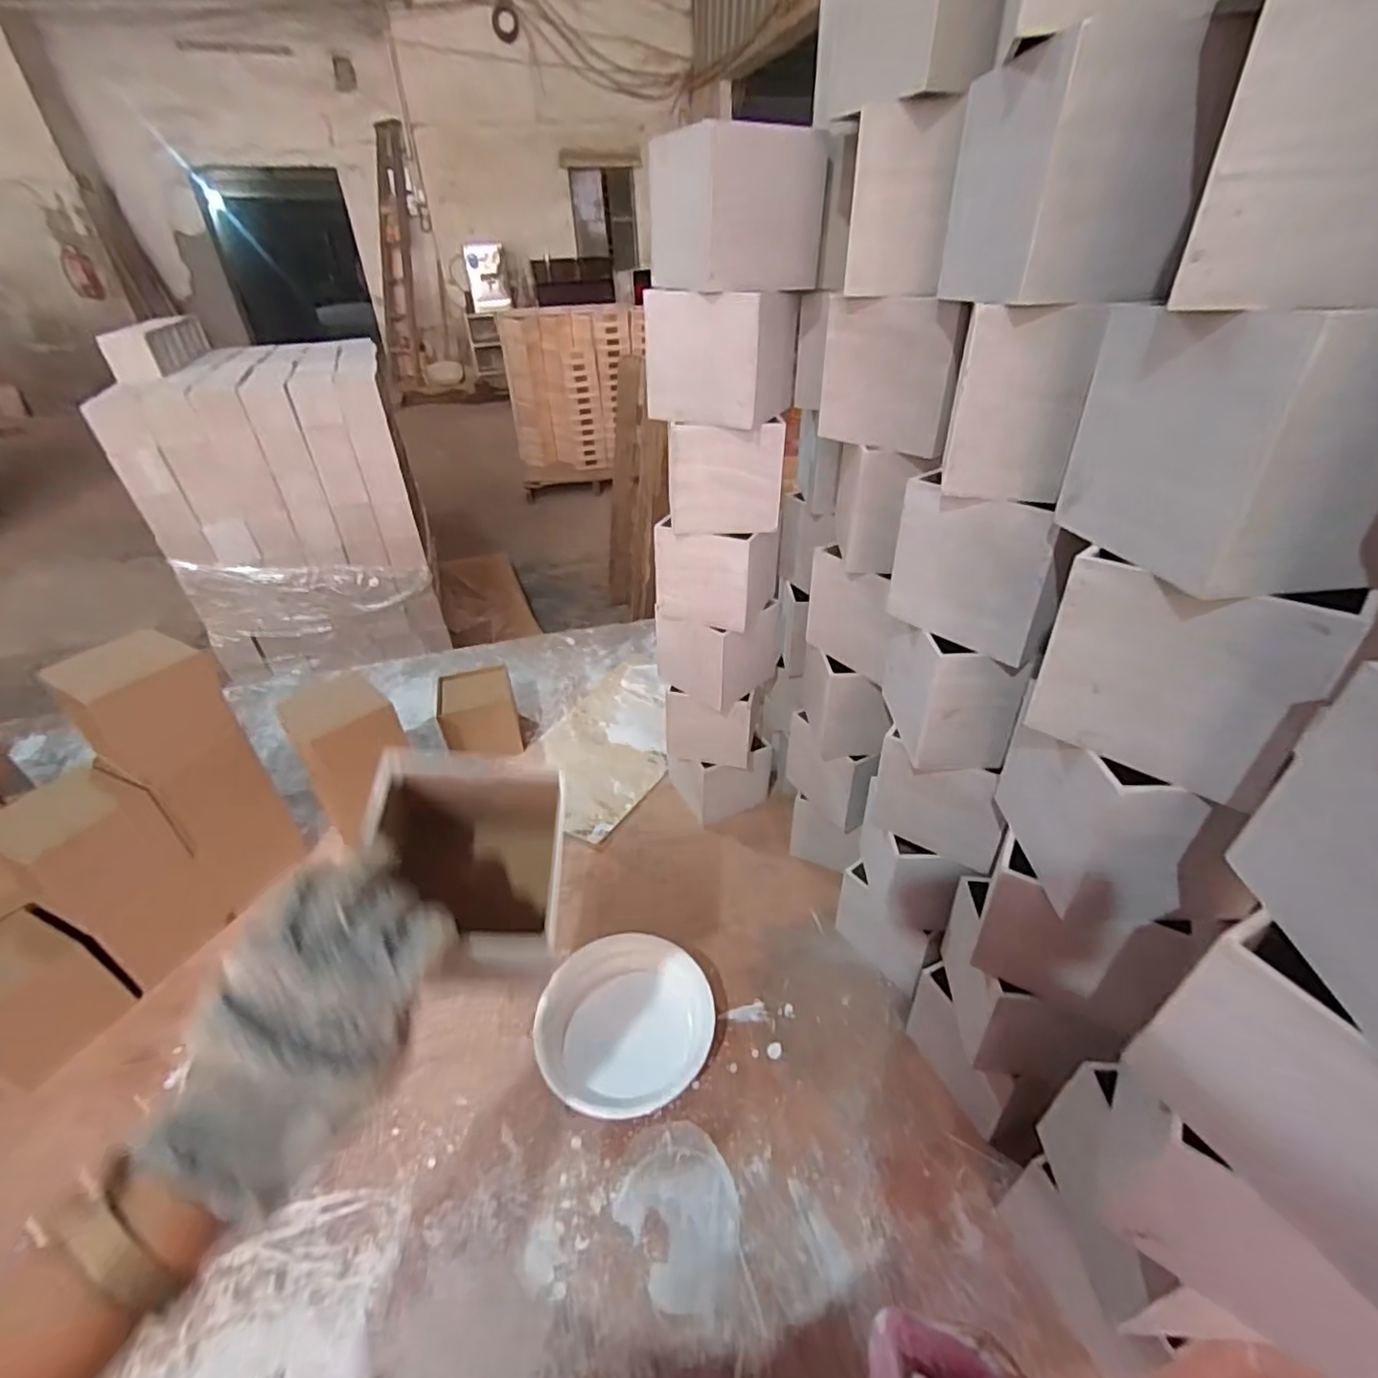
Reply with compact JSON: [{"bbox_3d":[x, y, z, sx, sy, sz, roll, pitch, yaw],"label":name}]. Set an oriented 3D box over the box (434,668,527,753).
[{"bbox_3d":[-0.339,0.039,1.016,0.115,0.106,0.106,-8,35,-8],"label":"box"}]

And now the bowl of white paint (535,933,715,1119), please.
[{"bbox_3d":[-0.063,0.343,0.633,0.168,0.053,0.171,-2,34,1],"label":"bowl of white paint"}]

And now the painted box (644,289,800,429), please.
[{"bbox_3d":[0.031,-0.324,0.601,0.123,0.104,0.110,11,37,18],"label":"painted box"}]

